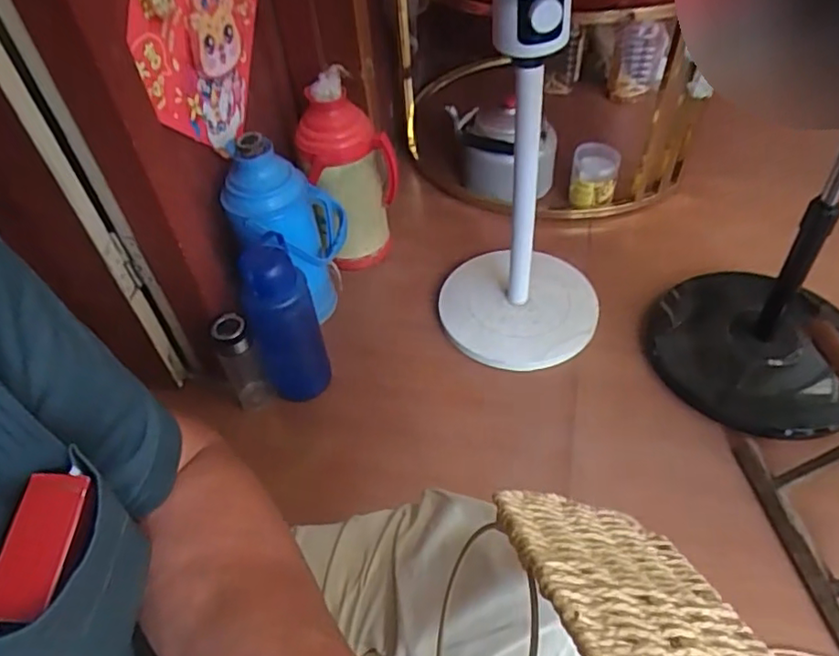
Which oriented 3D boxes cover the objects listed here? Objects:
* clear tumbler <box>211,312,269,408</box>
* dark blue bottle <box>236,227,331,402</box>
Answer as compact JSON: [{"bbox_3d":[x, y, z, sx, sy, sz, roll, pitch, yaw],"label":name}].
[{"bbox_3d":[-0.295,0.060,1.010,0.057,0.185,0.059,-24,51,-16],"label":"clear tumbler"},{"bbox_3d":[-0.216,-0.003,0.968,0.105,0.285,0.105,-20,50,-13],"label":"dark blue bottle"}]

